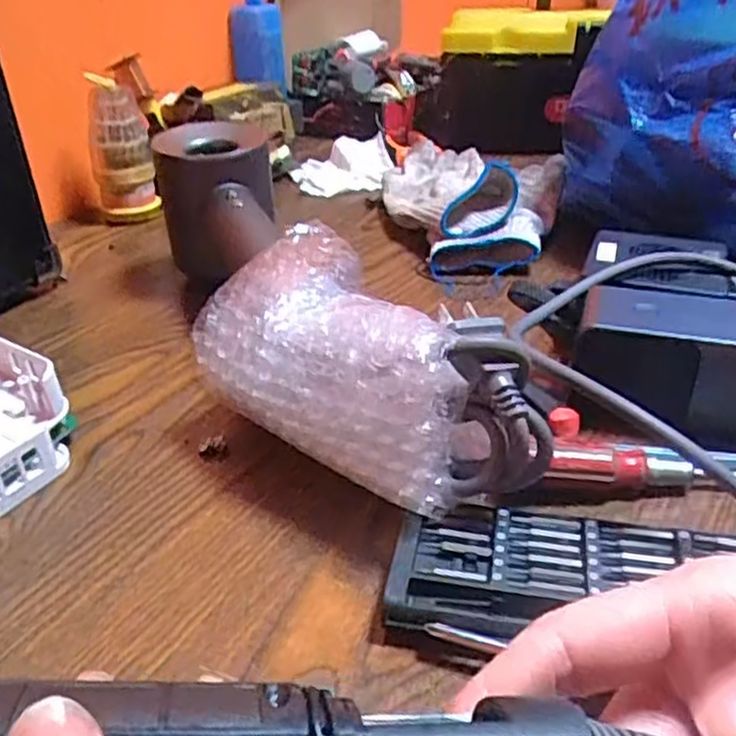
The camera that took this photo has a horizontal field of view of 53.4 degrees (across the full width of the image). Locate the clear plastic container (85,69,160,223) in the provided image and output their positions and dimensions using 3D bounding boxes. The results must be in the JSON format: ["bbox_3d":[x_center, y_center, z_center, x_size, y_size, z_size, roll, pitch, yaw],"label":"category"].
[{"bbox_3d":[-0.205,-0.176,0.607,0.047,0.118,0.038,-10,33,-15],"label":"clear plastic container"}]

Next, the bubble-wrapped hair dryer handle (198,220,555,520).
[{"bbox_3d":[-0.006,0.009,0.326,0.080,0.092,0.157,-25,38,-31],"label":"bubble-wrapped hair dryer handle"}]

